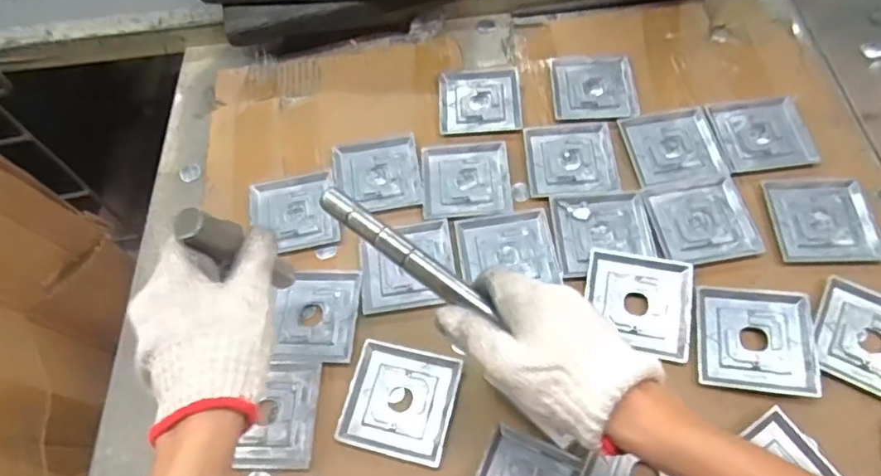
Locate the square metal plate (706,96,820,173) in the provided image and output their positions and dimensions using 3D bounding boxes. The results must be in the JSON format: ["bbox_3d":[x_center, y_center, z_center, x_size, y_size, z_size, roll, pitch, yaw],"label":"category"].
[{"bbox_3d":[0.335,-0.110,0.617,0.091,0.011,0.097,-5,60,3],"label":"square metal plate"}]

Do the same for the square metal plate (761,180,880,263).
[{"bbox_3d":[0.360,-0.015,0.555,0.089,0.011,0.090,-2,60,5],"label":"square metal plate"}]

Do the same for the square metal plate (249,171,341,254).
[{"bbox_3d":[-0.152,-0.026,0.612,0.087,0.007,0.089,-13,60,-2],"label":"square metal plate"}]

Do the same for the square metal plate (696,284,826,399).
[{"bbox_3d":[0.268,0.085,0.501,0.092,0.017,0.096,8,61,10],"label":"square metal plate"}]

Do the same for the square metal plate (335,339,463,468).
[{"bbox_3d":[-0.035,0.138,0.503,0.090,0.006,0.089,10,62,11],"label":"square metal plate"}]

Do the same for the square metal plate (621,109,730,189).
[{"bbox_3d":[0.243,-0.096,0.612,0.092,0.007,0.097,-8,60,1],"label":"square metal plate"}]

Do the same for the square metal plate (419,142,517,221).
[{"bbox_3d":[0.027,-0.062,0.615,0.090,0.004,0.092,-5,60,3],"label":"square metal plate"}]

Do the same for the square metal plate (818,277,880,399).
[{"bbox_3d":[0.366,0.088,0.495,0.088,0.007,0.092,25,65,18],"label":"square metal plate"}]

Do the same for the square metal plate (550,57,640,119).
[{"bbox_3d":[0.172,-0.171,0.664,0.089,0.008,0.096,-1,60,5],"label":"square metal plate"}]

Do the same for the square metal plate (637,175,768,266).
[{"bbox_3d":[0.251,-0.018,0.567,0.091,0.008,0.085,-8,60,1],"label":"square metal plate"}]

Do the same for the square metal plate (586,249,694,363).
[{"bbox_3d":[0.177,0.056,0.527,0.089,0.013,0.094,9,61,10],"label":"square metal plate"}]

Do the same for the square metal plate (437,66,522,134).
[{"bbox_3d":[0.045,-0.159,0.669,0.090,0.004,0.098,-3,60,4],"label":"square metal plate"}]

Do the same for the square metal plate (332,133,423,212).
[{"bbox_3d":[-0.067,-0.067,0.626,0.089,0.004,0.091,-10,60,0],"label":"square metal plate"}]

